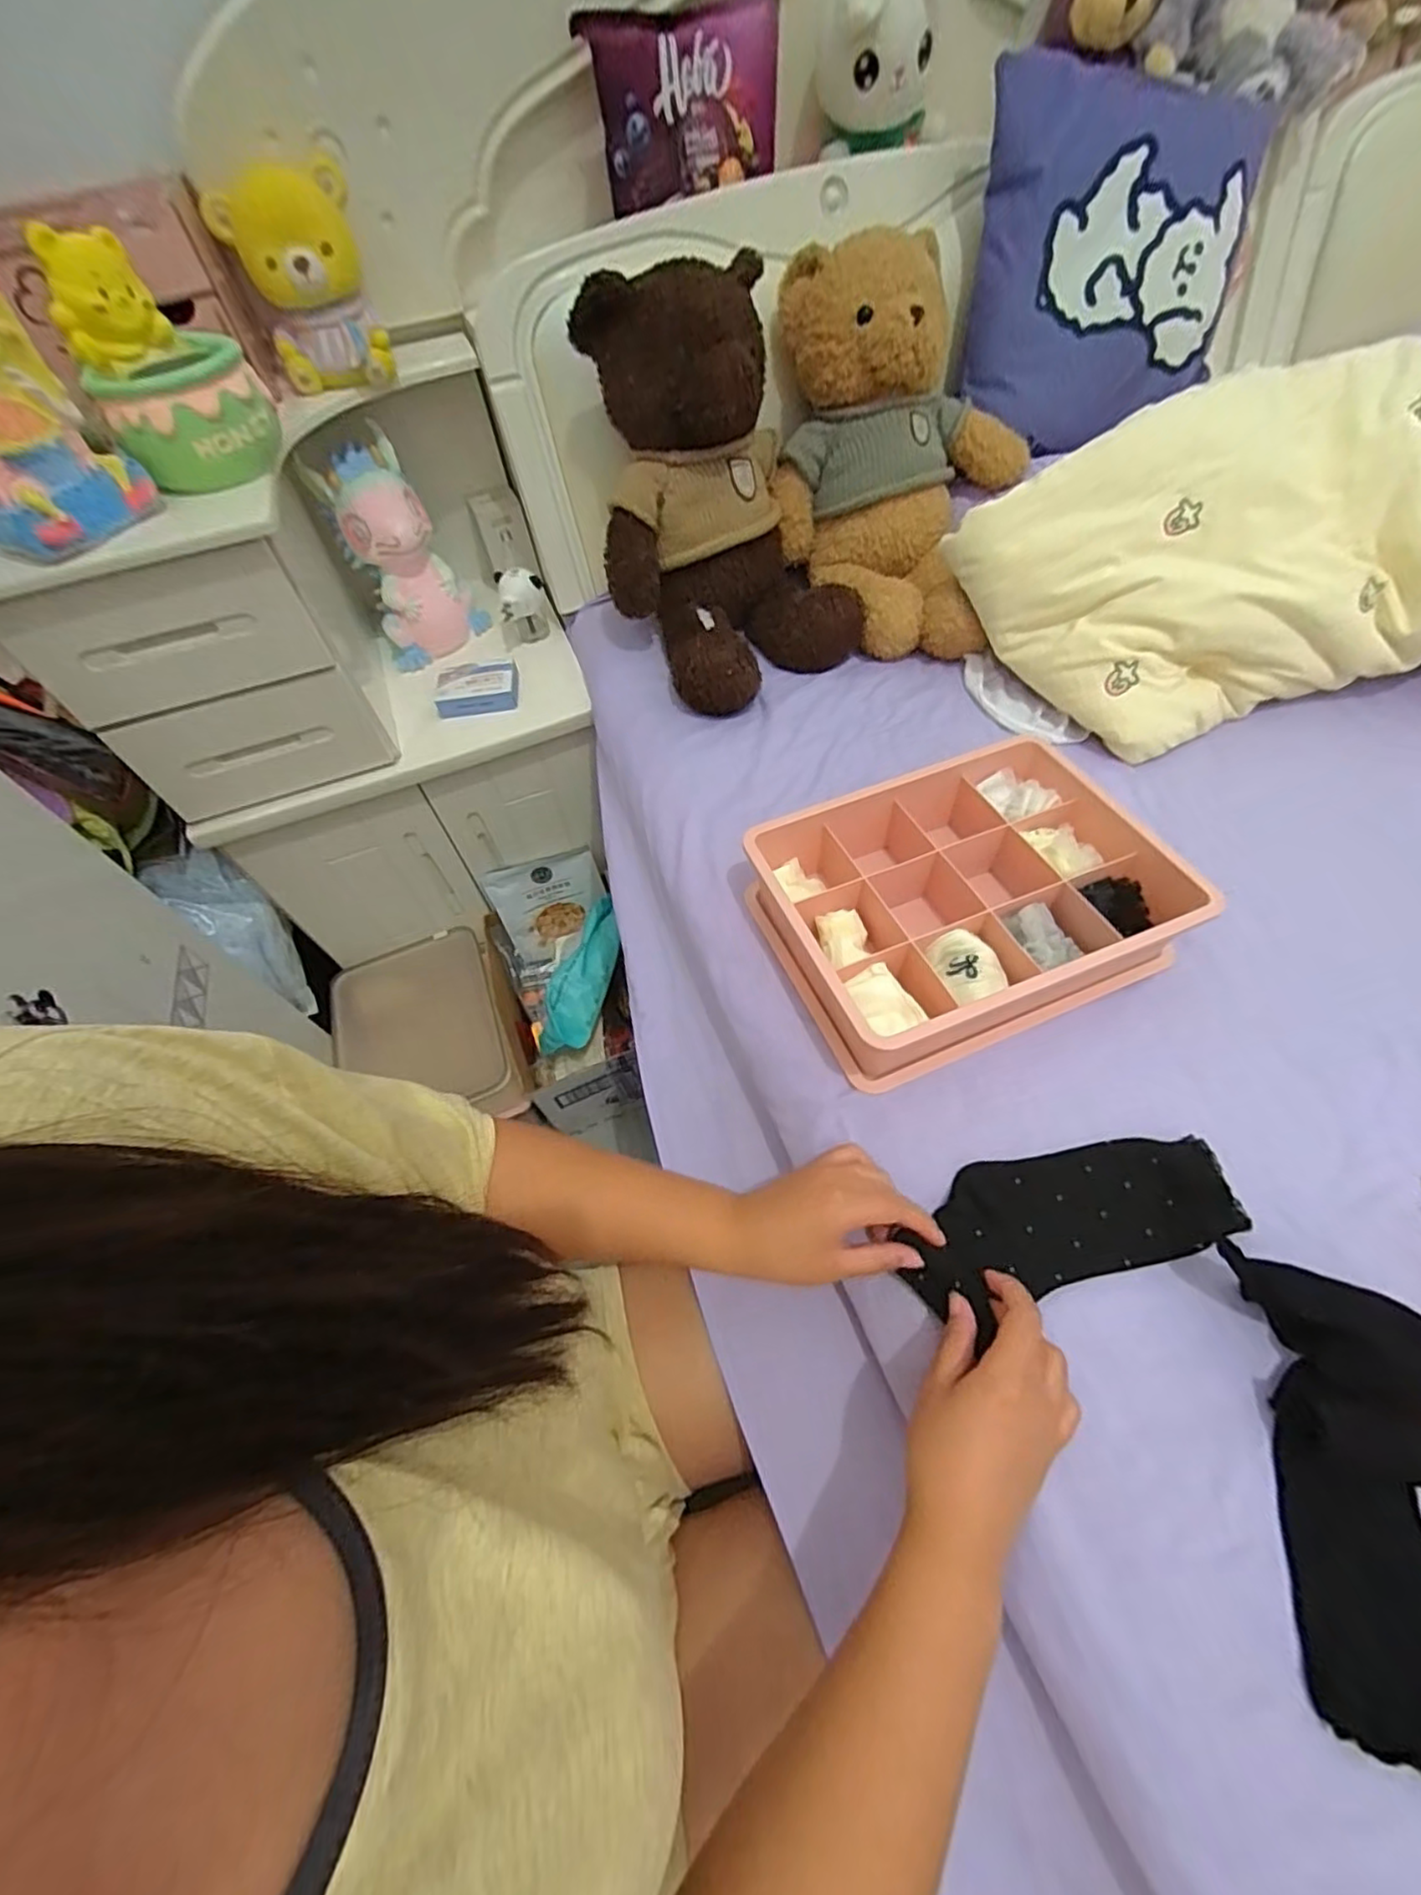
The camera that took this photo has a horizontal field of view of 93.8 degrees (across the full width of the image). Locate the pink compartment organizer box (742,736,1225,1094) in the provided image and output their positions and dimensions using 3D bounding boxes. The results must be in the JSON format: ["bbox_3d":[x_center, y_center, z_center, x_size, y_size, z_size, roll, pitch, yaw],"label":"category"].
[{"bbox_3d":[0.205,-0.041,0.549,0.289,0.076,0.222,-20,56,-9],"label":"pink compartment organizer box"}]

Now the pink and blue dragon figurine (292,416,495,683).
[{"bbox_3d":[-0.390,-0.499,0.855,0.140,0.222,0.086,-23,57,-9],"label":"pink and blue dragon figurine"}]

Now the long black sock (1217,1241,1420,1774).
[{"bbox_3d":[0.350,0.280,0.346,0.107,0.043,0.208,3,56,7],"label":"long black sock"}]

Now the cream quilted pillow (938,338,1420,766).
[{"bbox_3d":[0.515,-0.371,0.661,0.444,0.221,0.302,-17,56,-8],"label":"cream quilted pillow"}]

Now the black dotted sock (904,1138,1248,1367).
[{"bbox_3d":[0.228,0.176,0.434,0.207,0.018,0.087,-20,57,-4],"label":"black dotted sock"}]

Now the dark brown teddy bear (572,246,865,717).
[{"bbox_3d":[0.010,-0.467,0.712,0.241,0.314,0.289,-23,57,-11],"label":"dark brown teddy bear"}]

